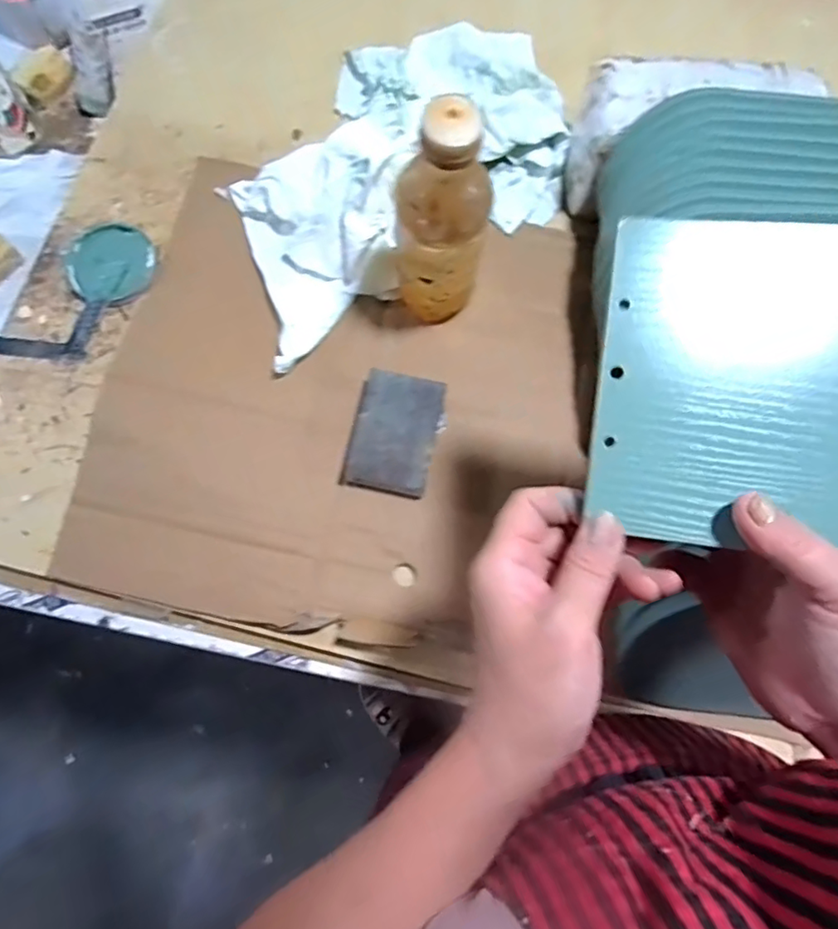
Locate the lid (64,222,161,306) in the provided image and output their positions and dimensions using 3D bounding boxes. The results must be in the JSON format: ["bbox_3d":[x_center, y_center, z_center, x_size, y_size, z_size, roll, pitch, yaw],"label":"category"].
[{"bbox_3d":[-0.297,-0.195,0.547,0.083,0.016,0.091,0,75,-1],"label":"lid"}]

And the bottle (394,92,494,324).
[{"bbox_3d":[0.018,-0.184,0.443,0.074,0.207,0.068,7,75,1],"label":"bottle"}]

